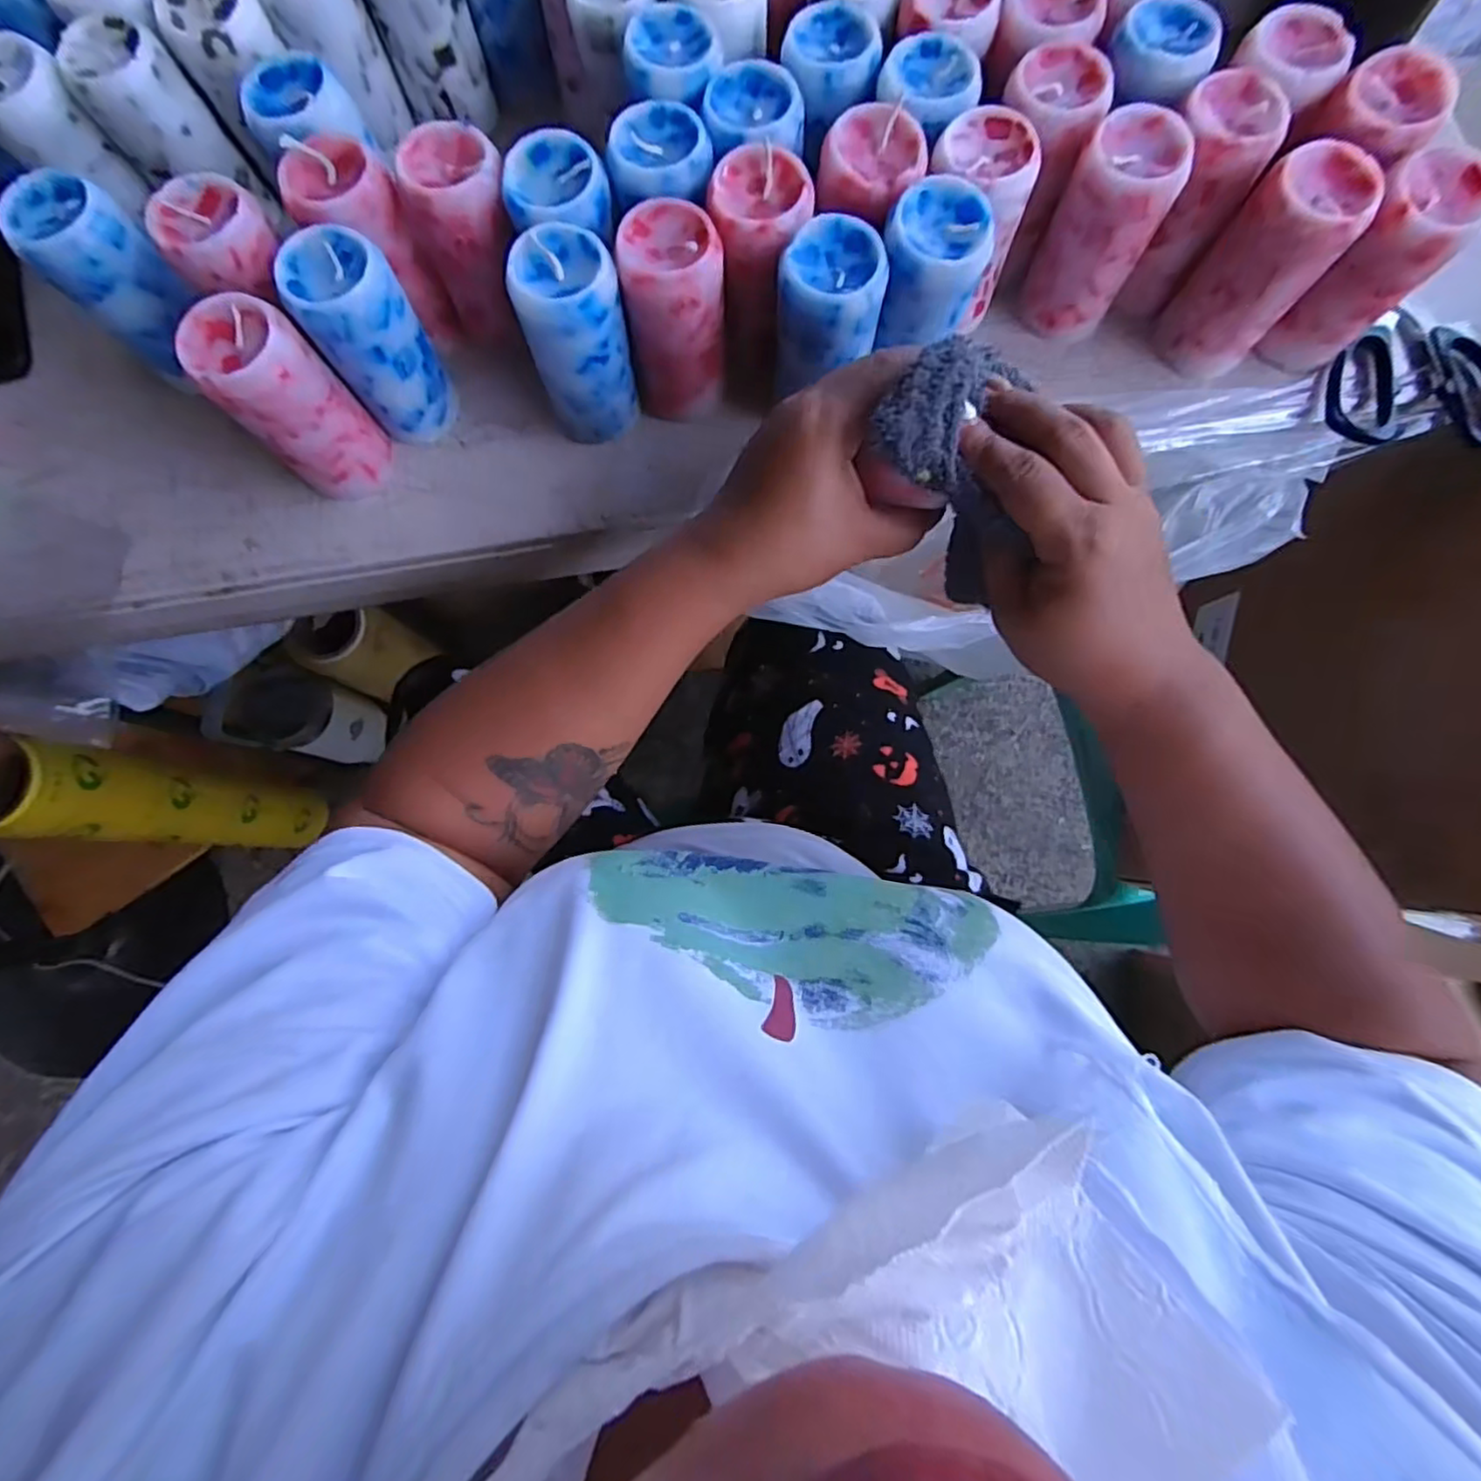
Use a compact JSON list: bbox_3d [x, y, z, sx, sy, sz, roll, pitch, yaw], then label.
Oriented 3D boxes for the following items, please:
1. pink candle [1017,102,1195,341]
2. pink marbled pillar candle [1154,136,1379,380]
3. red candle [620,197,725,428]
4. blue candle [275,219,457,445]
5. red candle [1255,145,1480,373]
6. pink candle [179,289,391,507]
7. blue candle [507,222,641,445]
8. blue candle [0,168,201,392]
[{"bbox_3d":[0.190,-0.272,0.365,0.054,0.089,0.053,27,83,5],"label":"pink candle"},{"bbox_3d":[0.271,-0.248,0.360,0.055,0.094,0.053,42,84,6],"label":"pink marbled pillar candle"},{"bbox_3d":[-0.032,-0.219,0.356,0.047,0.086,0.052,3,82,1],"label":"red candle"},{"bbox_3d":[-0.187,-0.206,0.353,0.045,0.089,0.050,-28,82,-3],"label":"blue candle"},{"bbox_3d":[0.322,-0.244,0.356,0.053,0.093,0.053,42,84,6],"label":"red candle"},{"bbox_3d":[-0.226,-0.169,0.349,0.046,0.092,0.050,8,82,2],"label":"pink candle"},{"bbox_3d":[-0.082,-0.205,0.352,0.048,0.086,0.052,-12,82,-1],"label":"blue candle"},{"bbox_3d":[-0.323,-0.241,0.365,0.056,0.091,0.050,42,84,6],"label":"blue candle"}]

